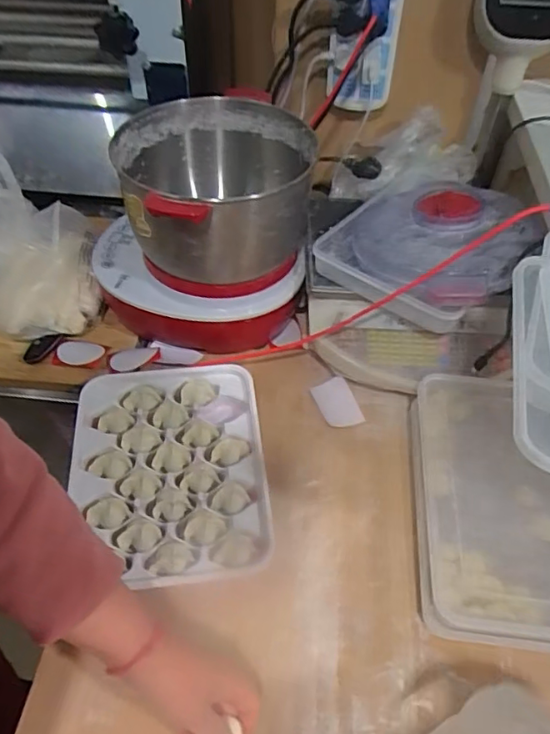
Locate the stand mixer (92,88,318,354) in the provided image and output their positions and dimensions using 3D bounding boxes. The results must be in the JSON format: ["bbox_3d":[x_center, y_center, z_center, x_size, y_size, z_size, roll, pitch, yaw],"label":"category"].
[{"bbox_3d":[-0.098,-0.186,0.765,0.302,0.249,0.261,-17,52,-15],"label":"stand mixer"}]

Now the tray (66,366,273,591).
[{"bbox_3d":[-0.127,0.123,0.664,0.221,0.040,0.282,-6,50,-6],"label":"tray"}]

